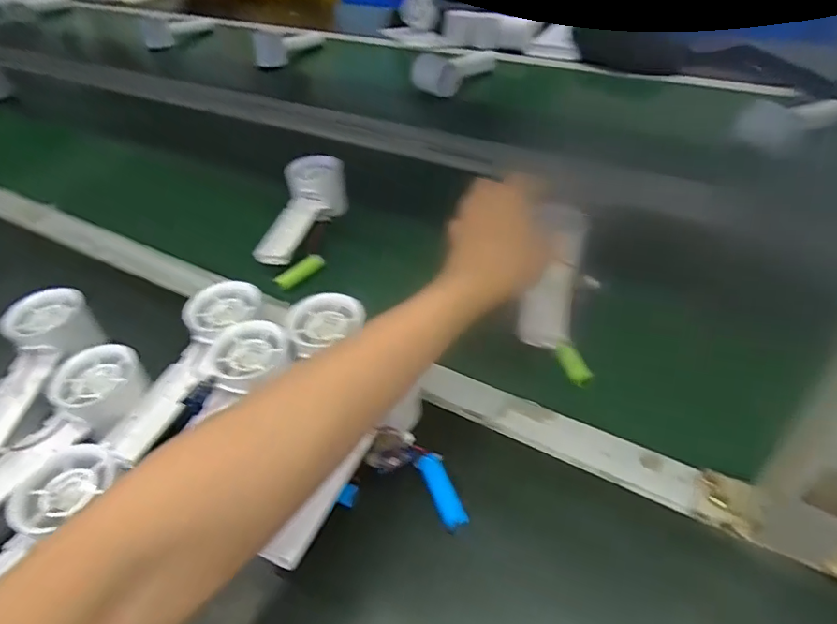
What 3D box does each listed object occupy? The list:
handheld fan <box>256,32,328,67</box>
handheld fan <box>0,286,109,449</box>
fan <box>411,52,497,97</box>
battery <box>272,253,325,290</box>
[{"bbox_3d":[-0.261,-0.549,1.083,0.157,0.068,0.037,-33,49,-25],"label":"handheld fan"},{"bbox_3d":[-0.315,0.045,0.409,0.054,0.047,0.156,5,45,13],"label":"handheld fan"},{"bbox_3d":[0.057,-0.413,0.899,0.085,0.049,0.157,29,54,32],"label":"fan"},{"bbox_3d":[-0.119,-0.042,0.538,0.011,0.016,0.057,25,52,29],"label":"battery"}]

